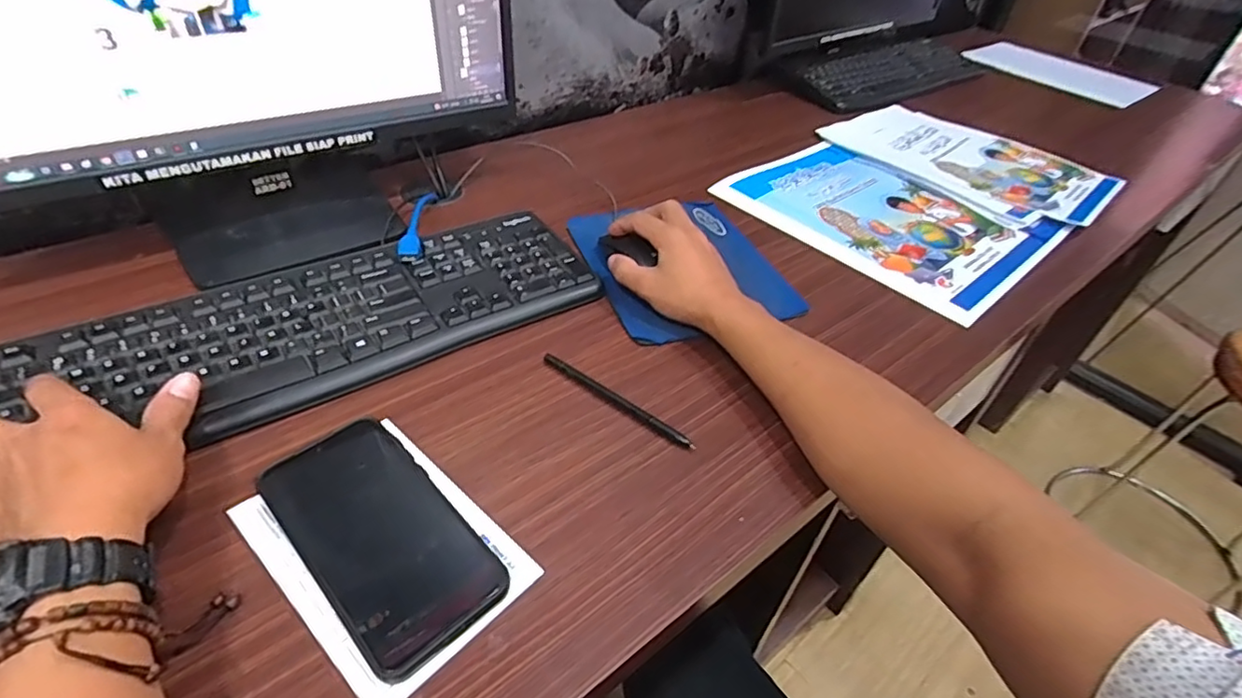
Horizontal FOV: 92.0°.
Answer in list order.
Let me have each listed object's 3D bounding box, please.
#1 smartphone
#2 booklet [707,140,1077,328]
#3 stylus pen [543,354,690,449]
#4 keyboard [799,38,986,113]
[{"bbox_3d":[-0.141,0.107,0.353,0.080,0.014,0.158,-31,55,-34],"label":"smartphone"},{"bbox_3d":[0.304,-0.165,0.702,0.327,0.009,0.270,36,50,27],"label":"booklet"},{"bbox_3d":[-0.005,0.037,0.449,0.137,0.010,0.007,31,48,23],"label":"stylus pen"},{"bbox_3d":[0.473,-0.483,1.037,0.422,0.034,0.132,-27,53,-31],"label":"keyboard"}]

